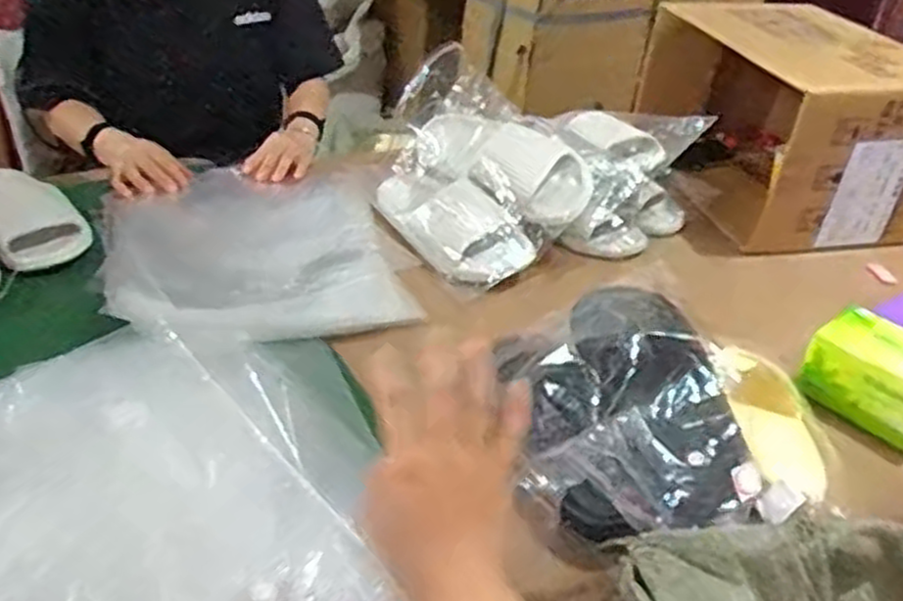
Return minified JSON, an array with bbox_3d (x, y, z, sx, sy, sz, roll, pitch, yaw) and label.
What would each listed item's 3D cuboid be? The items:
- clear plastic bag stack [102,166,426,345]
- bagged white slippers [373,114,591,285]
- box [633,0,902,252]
[{"bbox_3d":[-0.250,-0.081,0.985,0.336,0.045,0.419,-6,35,-17],"label":"clear plastic bag stack"},{"bbox_3d":[0.024,-0.166,1.063,0.221,0.130,0.309,-13,38,-26],"label":"bagged white slippers"},{"bbox_3d":[0.504,-0.270,1.175,0.320,0.253,0.372,-4,35,-15],"label":"box"}]

